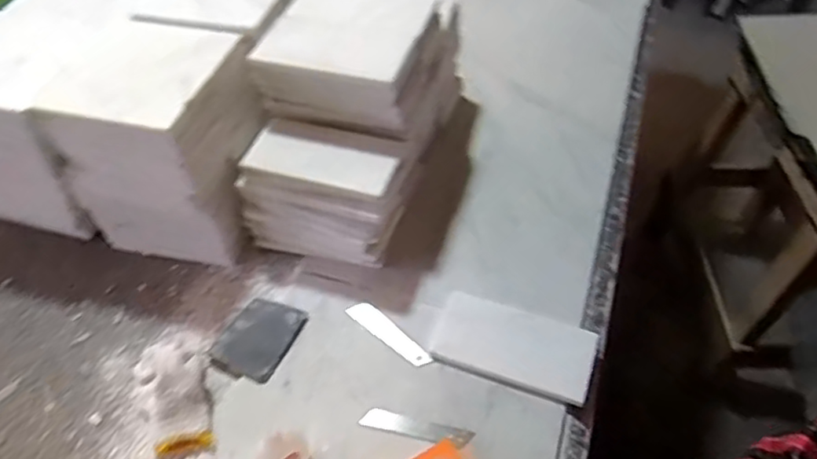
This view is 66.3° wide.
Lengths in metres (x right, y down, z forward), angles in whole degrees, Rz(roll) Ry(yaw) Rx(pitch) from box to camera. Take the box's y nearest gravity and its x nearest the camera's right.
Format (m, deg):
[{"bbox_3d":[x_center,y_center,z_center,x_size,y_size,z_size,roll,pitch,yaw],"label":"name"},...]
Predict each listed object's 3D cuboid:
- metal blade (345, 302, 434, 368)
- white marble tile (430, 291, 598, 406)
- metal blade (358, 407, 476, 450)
[{"bbox_3d":[-0.019,0.103,0.629,0.101,0.004,0.023,33,72,26],"label":"metal blade"},{"bbox_3d":[0.103,0.114,0.615,0.150,0.008,0.083,16,53,16],"label":"white marble tile"},{"bbox_3d":[0.007,0.180,0.569,0.100,0.004,0.018,11,52,12],"label":"metal blade"}]

